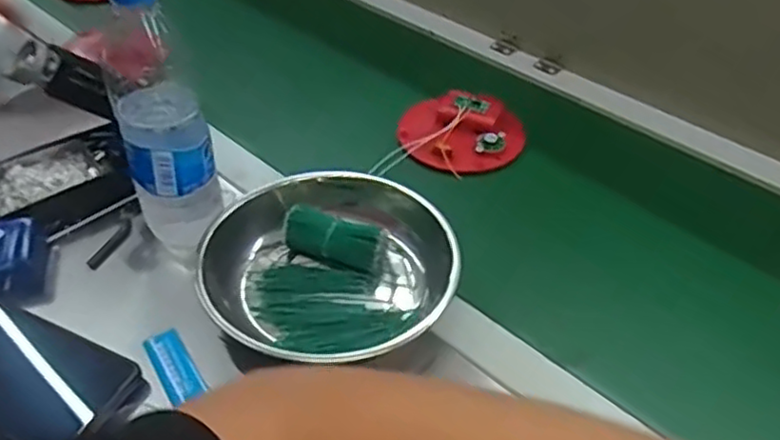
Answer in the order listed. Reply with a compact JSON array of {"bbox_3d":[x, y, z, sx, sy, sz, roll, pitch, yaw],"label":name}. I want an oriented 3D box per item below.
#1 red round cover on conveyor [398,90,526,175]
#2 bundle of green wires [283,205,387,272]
[{"bbox_3d":[0.068,-0.087,0.653,0.111,0.017,0.103,0,42,0],"label":"red round cover on conveyor"},{"bbox_3d":[-0.042,0.017,0.528,0.079,0.033,0.026,17,45,18],"label":"bundle of green wires"}]

